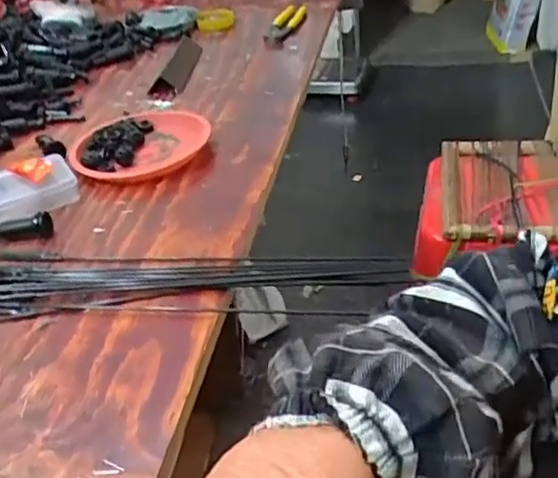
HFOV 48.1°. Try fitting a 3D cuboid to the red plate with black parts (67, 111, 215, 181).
[{"bbox_3d":[-0.162,-0.107,0.693,0.138,0.023,0.144,-3,36,2],"label":"red plate with black parts"}]

